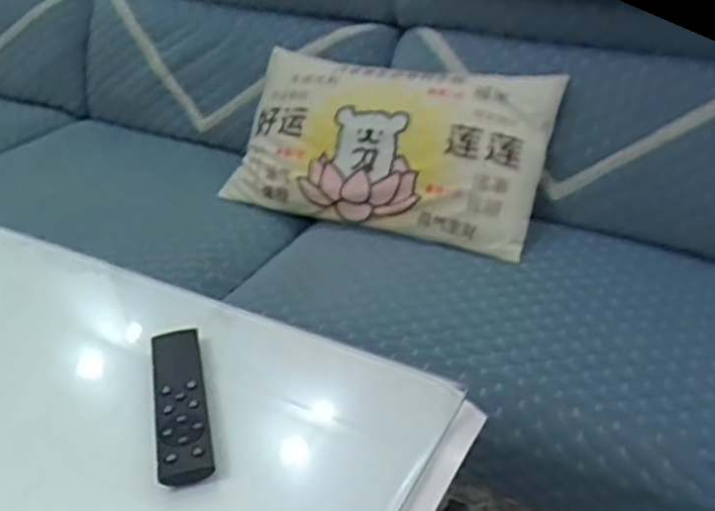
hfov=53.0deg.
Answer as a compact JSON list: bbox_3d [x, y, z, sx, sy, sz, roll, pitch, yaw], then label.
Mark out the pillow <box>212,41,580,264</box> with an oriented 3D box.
[{"bbox_3d":[0.048,-0.208,1.340,0.593,0.120,0.345,10,78,15],"label":"pillow"}]

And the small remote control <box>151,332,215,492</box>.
[{"bbox_3d":[-0.133,0.105,0.537,0.037,0.012,0.154,-10,35,-11],"label":"small remote control"}]

